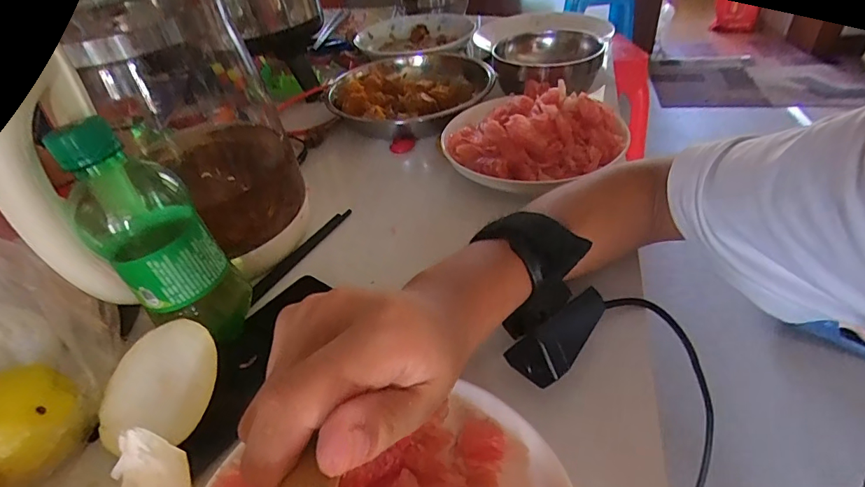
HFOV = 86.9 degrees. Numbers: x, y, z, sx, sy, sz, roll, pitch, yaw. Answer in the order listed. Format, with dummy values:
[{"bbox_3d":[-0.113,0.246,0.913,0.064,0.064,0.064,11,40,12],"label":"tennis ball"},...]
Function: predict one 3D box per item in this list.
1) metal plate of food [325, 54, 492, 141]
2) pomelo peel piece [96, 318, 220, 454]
[{"bbox_3d":[-0.024,-0.189,0.588,0.189,0.055,0.187,-4,40,4],"label":"metal plate of food"},{"bbox_3d":[-0.160,0.085,0.274,0.063,0.018,0.074,12,70,12],"label":"pomelo peel piece"}]

